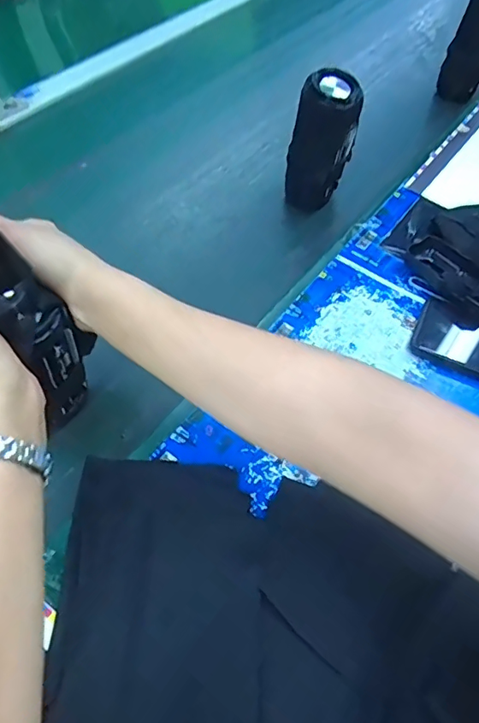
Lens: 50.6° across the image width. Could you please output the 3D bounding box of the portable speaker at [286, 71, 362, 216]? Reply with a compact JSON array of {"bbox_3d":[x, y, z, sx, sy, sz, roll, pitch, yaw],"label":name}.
[{"bbox_3d":[0.093,-0.242,0.581,0.070,0.151,0.057,12,56,5],"label":"portable speaker"}]

